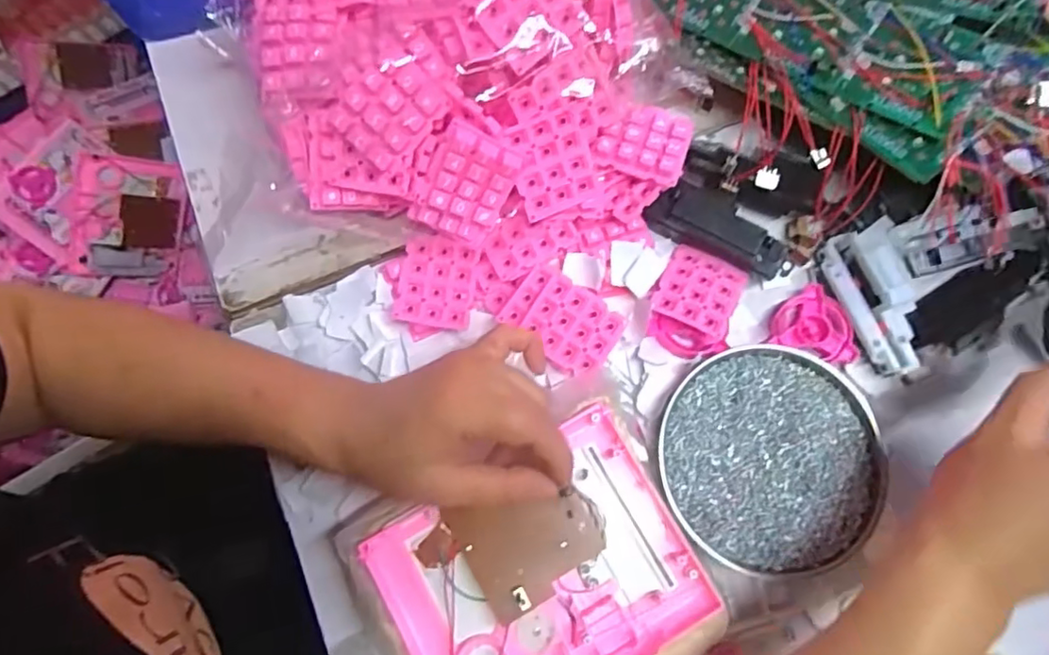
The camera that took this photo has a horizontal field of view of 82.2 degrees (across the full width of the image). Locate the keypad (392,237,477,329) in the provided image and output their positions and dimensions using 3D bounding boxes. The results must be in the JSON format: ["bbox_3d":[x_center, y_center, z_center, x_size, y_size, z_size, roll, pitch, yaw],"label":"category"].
[{"bbox_3d":[-0.059,-0.030,0.398,0.050,0.006,0.057,9,83,7],"label":"keypad"}]

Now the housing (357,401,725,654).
[{"bbox_3d":[0.009,0.142,0.341,0.164,0.017,0.131,-30,78,-5],"label":"housing"}]

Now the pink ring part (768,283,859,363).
[{"bbox_3d":[0.192,-0.004,0.395,0.055,0.013,0.048,15,78,5],"label":"pink ring part"}]

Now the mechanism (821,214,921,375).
[{"bbox_3d":[0.226,-0.018,0.383,0.038,0.025,0.094,-16,77,-2],"label":"mechanism"}]

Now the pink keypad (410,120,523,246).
[{"bbox_3d":[-0.035,-0.084,0.363,0.051,0.070,0.010,20,40,-17],"label":"pink keypad"}]

